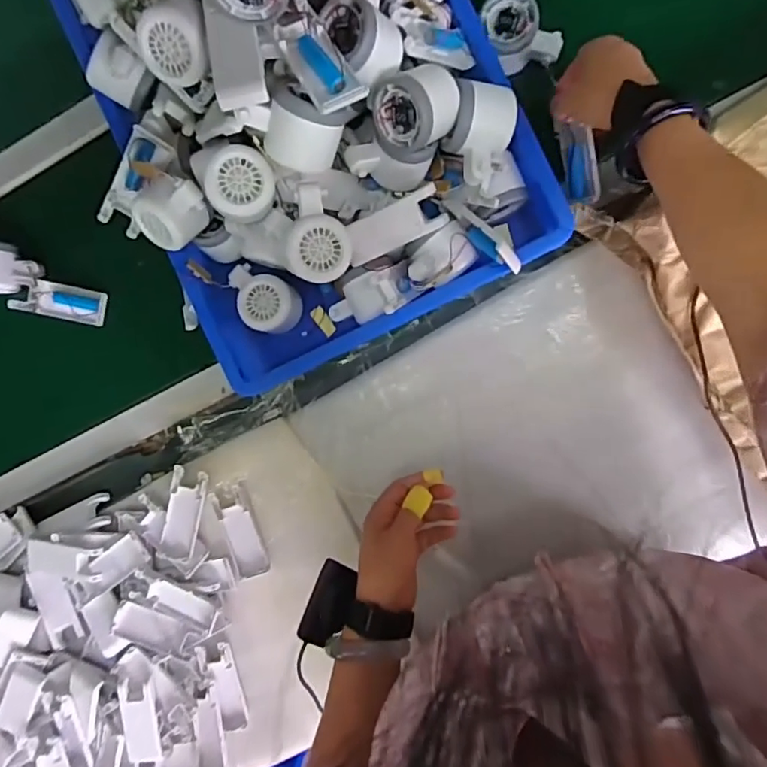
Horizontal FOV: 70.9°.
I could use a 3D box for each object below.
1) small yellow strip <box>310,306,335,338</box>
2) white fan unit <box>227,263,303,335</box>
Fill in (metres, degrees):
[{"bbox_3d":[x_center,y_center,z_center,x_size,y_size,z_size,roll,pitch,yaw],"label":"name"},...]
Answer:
[{"bbox_3d":[-0.066,-0.068,0.593,0.014,0.008,0.035,-35,88,5],"label":"small yellow strip"},{"bbox_3d":[-0.130,-0.088,0.568,0.080,0.040,0.055,26,93,4],"label":"white fan unit"}]

